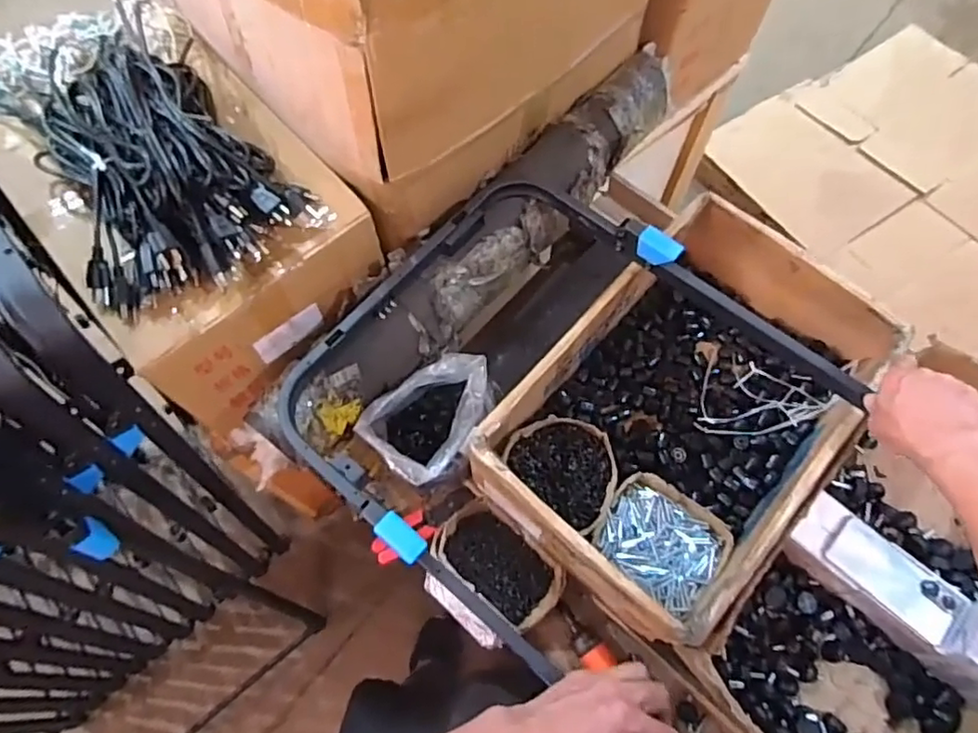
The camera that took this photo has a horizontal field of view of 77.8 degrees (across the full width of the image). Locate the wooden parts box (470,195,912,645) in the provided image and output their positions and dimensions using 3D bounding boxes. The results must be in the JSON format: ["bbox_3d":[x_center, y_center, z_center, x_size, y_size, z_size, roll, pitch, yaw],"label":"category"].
[{"bbox_3d":[0.275,0.061,0.844,0.345,0.167,0.518,38,72,15],"label":"wooden parts box"}]

